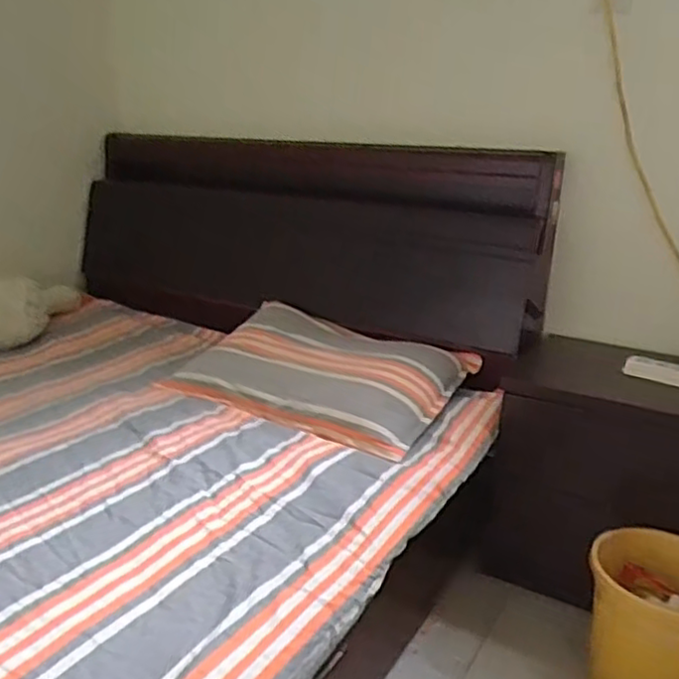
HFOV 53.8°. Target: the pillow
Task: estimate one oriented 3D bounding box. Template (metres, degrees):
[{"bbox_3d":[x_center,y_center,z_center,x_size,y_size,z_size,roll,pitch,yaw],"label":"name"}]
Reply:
[{"bbox_3d":[-0.063,0.067,1.626,0.639,0.120,0.425,11,19,28],"label":"pillow"}]

